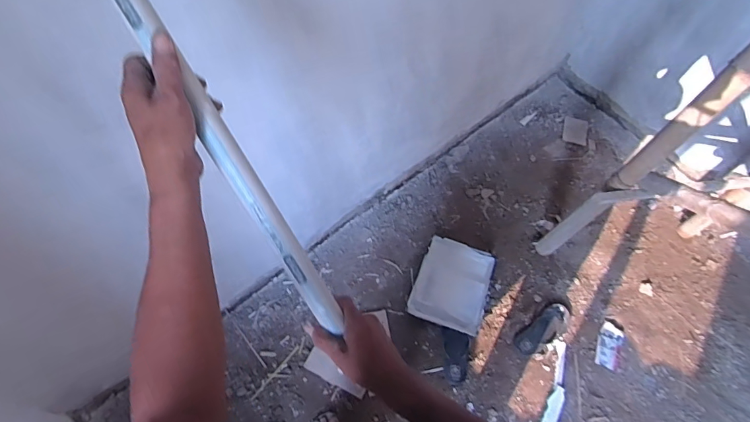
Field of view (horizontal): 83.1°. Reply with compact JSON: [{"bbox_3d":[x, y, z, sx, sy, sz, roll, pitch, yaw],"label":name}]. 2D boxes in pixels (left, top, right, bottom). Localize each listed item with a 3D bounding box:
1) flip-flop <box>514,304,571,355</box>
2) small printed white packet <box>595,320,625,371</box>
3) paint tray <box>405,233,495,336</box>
[{"bbox_3d":[0.640,0.440,1.589,0.268,0.033,0.097,-34,67,-21],"label":"flip-flop"},{"bbox_3d":[0.883,0.507,1.593,0.078,0.017,0.165,17,75,22],"label":"small printed white packet"},{"bbox_3d":[0.305,0.284,1.641,0.269,0.047,0.339,21,61,9],"label":"paint tray"}]

